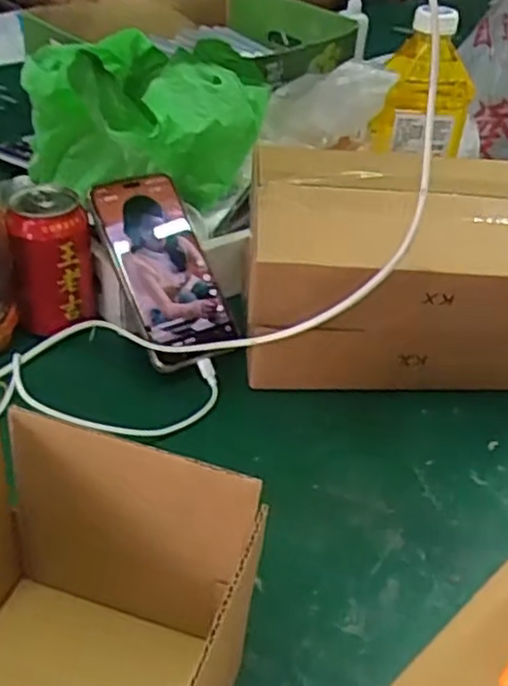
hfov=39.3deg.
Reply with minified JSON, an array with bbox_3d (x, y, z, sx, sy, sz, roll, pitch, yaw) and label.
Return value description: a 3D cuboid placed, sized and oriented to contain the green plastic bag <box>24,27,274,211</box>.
[{"bbox_3d":[-0.092,-0.202,0.632,0.195,0.123,0.241,-10,40,-19],"label":"green plastic bag"}]

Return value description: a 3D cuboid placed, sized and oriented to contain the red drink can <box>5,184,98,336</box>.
[{"bbox_3d":[-0.161,-0.069,0.577,0.062,0.107,0.055,-4,38,-10],"label":"red drink can"}]

